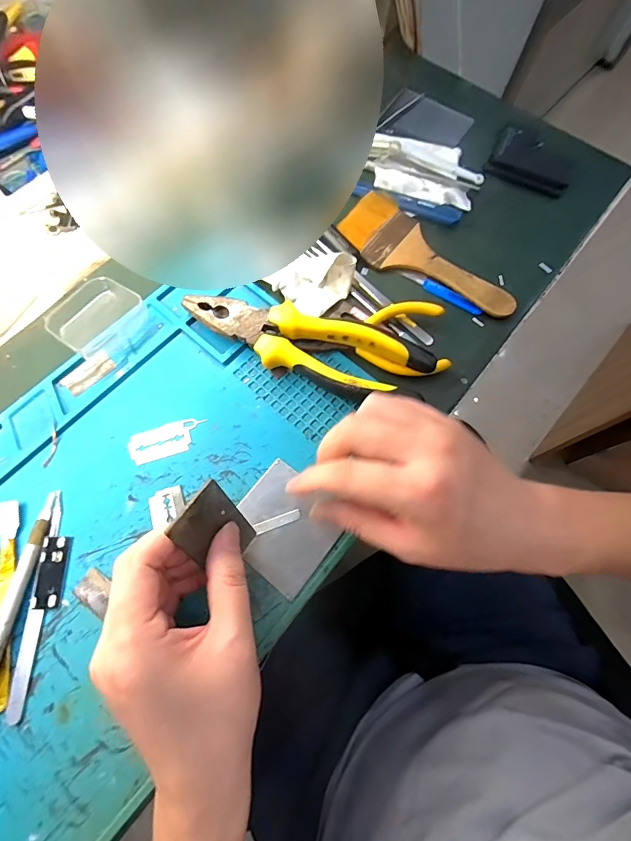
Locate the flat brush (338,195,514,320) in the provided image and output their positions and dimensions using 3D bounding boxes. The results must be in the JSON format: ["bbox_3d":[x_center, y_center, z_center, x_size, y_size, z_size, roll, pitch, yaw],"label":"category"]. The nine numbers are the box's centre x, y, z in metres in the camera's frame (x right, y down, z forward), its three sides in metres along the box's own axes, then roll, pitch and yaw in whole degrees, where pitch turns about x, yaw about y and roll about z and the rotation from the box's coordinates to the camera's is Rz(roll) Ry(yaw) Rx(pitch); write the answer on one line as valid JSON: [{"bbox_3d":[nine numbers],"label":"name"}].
[{"bbox_3d":[0.092,-0.135,0.347,0.160,0.011,0.060,42,75,12],"label":"flat brush"}]

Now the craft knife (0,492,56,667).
[{"bbox_3d":[-0.185,0.116,0.247,0.010,0.009,0.140,8,70,1],"label":"craft knife"}]

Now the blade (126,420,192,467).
[{"bbox_3d":[-0.111,0.015,0.290,0.042,0.004,0.023,-18,72,-8],"label":"blade"}]

